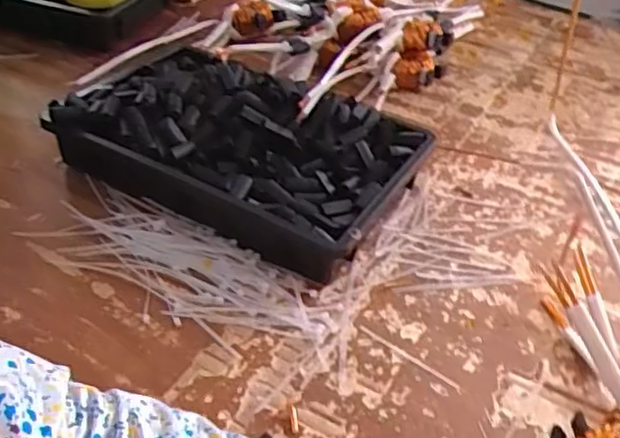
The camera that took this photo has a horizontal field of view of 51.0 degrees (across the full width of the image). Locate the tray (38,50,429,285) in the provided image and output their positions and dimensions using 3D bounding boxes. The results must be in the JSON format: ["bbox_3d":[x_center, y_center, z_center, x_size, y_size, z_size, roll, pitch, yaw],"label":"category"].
[{"bbox_3d":[-0.072,-0.080,0.706,0.350,0.103,0.233,22,42,19],"label":"tray"}]

